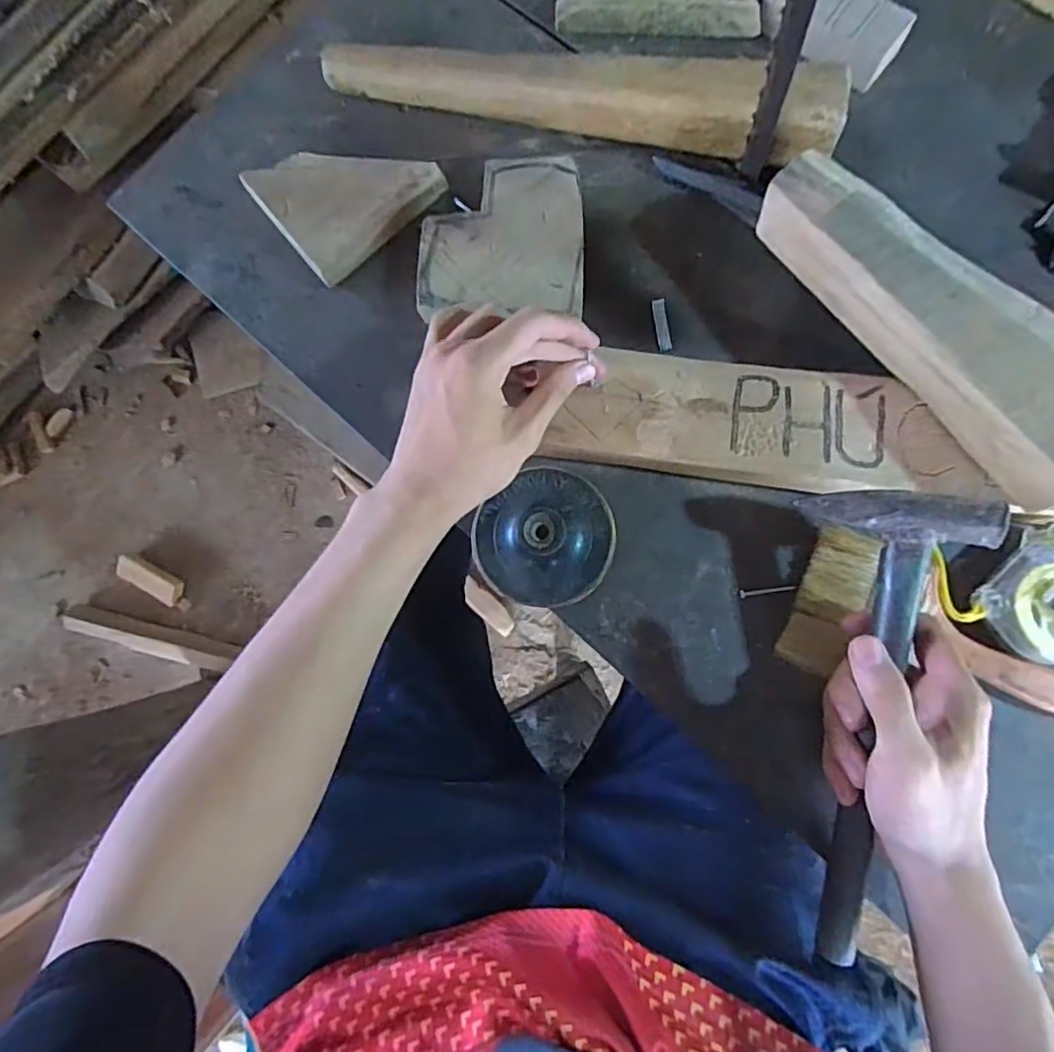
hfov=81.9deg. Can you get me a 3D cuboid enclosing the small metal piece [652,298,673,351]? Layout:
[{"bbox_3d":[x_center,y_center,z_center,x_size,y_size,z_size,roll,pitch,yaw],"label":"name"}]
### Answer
[{"bbox_3d":[0.092,-0.136,0.410,0.009,0.004,0.036,-8,82,2],"label":"small metal piece"}]

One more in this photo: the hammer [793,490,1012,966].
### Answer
[{"bbox_3d":[0.192,0.116,0.339,0.082,0.035,0.269,4,97,4],"label":"hammer"}]

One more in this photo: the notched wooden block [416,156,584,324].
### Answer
[{"bbox_3d":[-0.017,-0.195,0.418,0.109,0.022,0.112,1,82,4],"label":"notched wooden block"}]

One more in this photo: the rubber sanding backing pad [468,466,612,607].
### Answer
[{"bbox_3d":[0.013,0.008,0.387,0.088,0.029,0.082,-40,82,-2],"label":"rubber sanding backing pad"}]

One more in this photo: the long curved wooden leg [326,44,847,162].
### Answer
[{"bbox_3d":[0.029,-0.297,0.417,0.357,0.050,0.049,11,83,5],"label":"long curved wooden leg"}]

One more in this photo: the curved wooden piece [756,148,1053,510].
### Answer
[{"bbox_3d":[0.238,-0.122,0.350,0.071,0.045,0.245,-37,82,-2],"label":"curved wooden piece"}]

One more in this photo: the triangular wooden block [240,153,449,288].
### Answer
[{"bbox_3d":[-0.127,-0.239,0.429,0.108,0.023,0.094,-41,82,-2],"label":"triangular wooden block"}]

